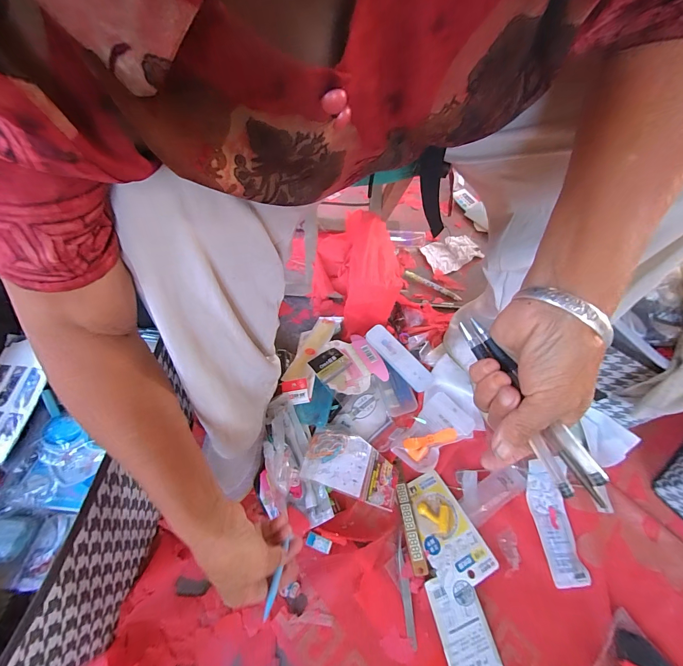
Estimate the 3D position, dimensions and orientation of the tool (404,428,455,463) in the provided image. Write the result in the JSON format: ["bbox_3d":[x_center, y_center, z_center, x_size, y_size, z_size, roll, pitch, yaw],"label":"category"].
[{"bbox_3d":[0.144,0.179,0.502,0.083,0.020,0.033,-9,59,-9],"label":"tool"}]

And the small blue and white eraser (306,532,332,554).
[{"bbox_3d":[-0.031,0.288,0.430,0.034,0.010,0.017,19,59,8],"label":"small blue and white eraser"}]

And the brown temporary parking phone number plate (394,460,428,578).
[{"bbox_3d":[0.094,0.258,0.451,0.019,0.014,0.143,-5,58,-7],"label":"brown temporary parking phone number plate"}]

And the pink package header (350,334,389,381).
[{"bbox_3d":[0.048,0.041,0.560,0.031,0.007,0.103,-26,63,-18],"label":"pink package header"}]

